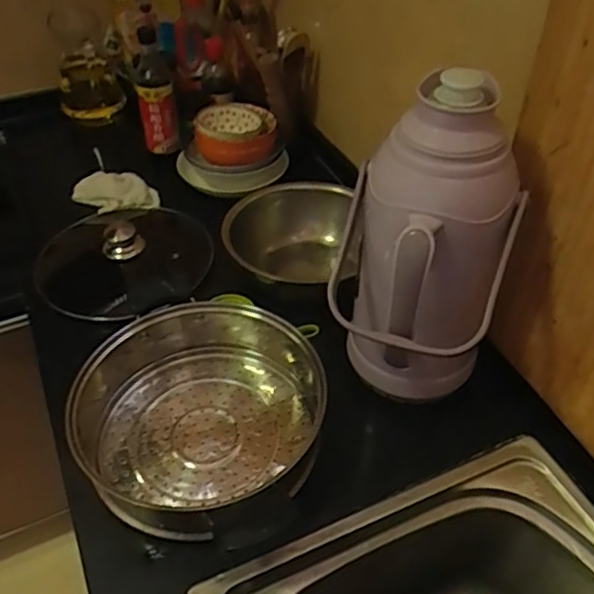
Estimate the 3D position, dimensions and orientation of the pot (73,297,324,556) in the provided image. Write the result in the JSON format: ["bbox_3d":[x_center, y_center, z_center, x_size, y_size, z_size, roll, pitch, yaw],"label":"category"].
[{"bbox_3d":[-0.111,0.127,0.712,0.269,0.096,0.286,0,44,0],"label":"pot"}]

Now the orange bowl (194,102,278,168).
[{"bbox_3d":[-0.109,-0.283,1.094,0.143,0.073,0.140,0,44,0],"label":"orange bowl"}]

